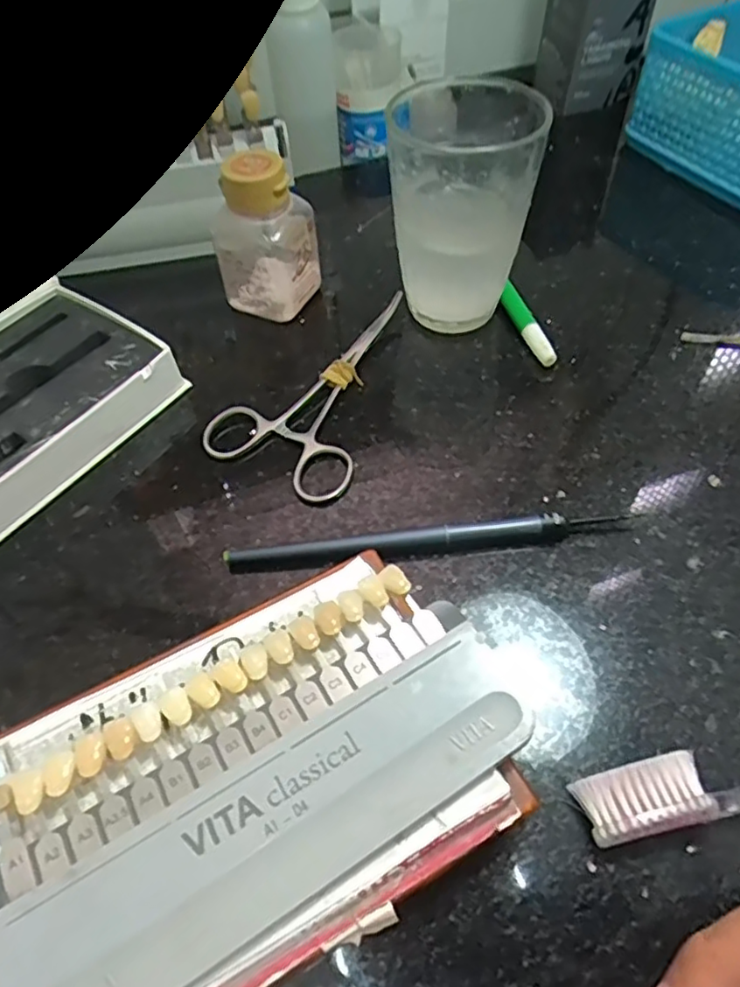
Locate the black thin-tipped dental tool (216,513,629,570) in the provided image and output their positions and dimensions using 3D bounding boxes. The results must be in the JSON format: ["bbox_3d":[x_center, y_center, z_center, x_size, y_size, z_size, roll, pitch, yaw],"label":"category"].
[{"bbox_3d":[0.023,0.018,0.237,0.154,0.010,0.009,-7,54,-2],"label":"black thin-tipped dental tool"}]

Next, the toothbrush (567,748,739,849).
[{"bbox_3d":[0.151,0.073,0.190,0.183,0.011,0.019,-13,54,-7],"label":"toothbrush"}]

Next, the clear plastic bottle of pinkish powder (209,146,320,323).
[{"bbox_3d":[-0.051,-0.125,0.305,0.041,0.073,0.039,17,57,15],"label":"clear plastic bottle of pinkish powder"}]

